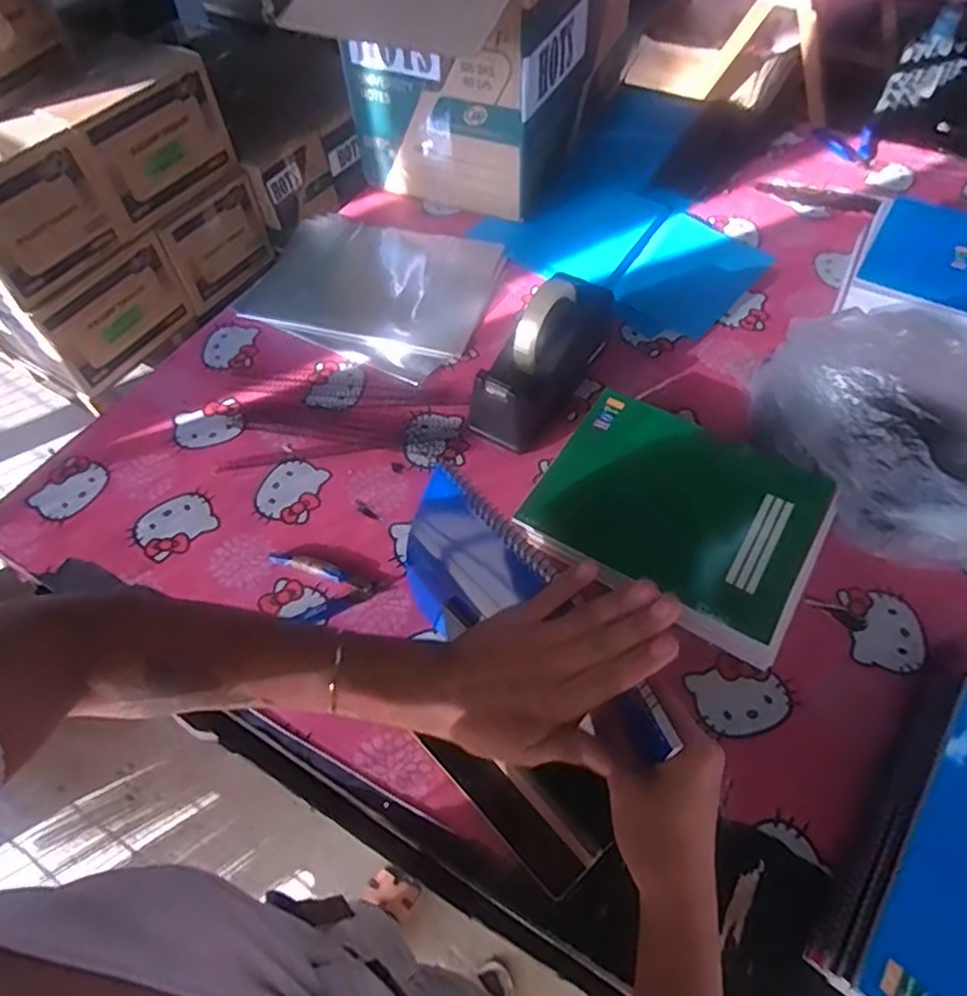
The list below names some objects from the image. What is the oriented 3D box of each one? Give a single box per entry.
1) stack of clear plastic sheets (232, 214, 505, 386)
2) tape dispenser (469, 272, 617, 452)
[{"bbox_3d":[-0.149,-0.289,0.893,0.318,0.012,0.269,16,57,13],"label":"stack of clear plastic sheets"},{"bbox_3d":[0.066,-0.156,0.724,0.075,0.122,0.205,29,61,20],"label":"tape dispenser"}]

